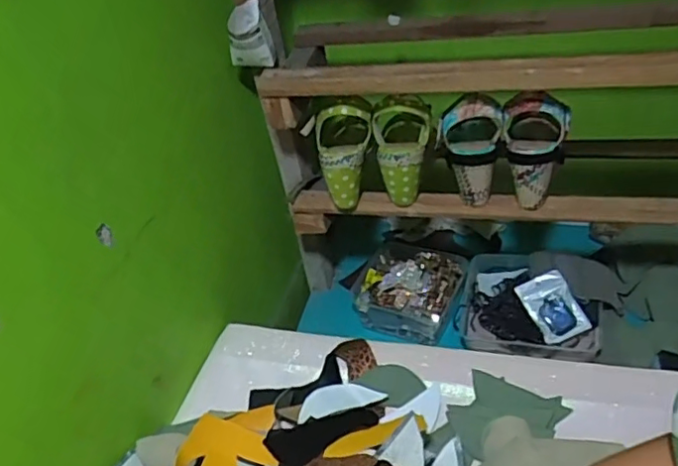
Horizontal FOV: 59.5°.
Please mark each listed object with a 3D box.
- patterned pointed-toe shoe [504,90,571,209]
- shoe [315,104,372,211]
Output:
[{"bbox_3d":[0.251,-0.101,0.754,0.076,0.150,0.057,-1,17,7],"label":"patterned pointed-toe shoe"},{"bbox_3d":[0.010,-0.104,0.823,0.077,0.139,0.066,-7,37,5],"label":"shoe"}]

